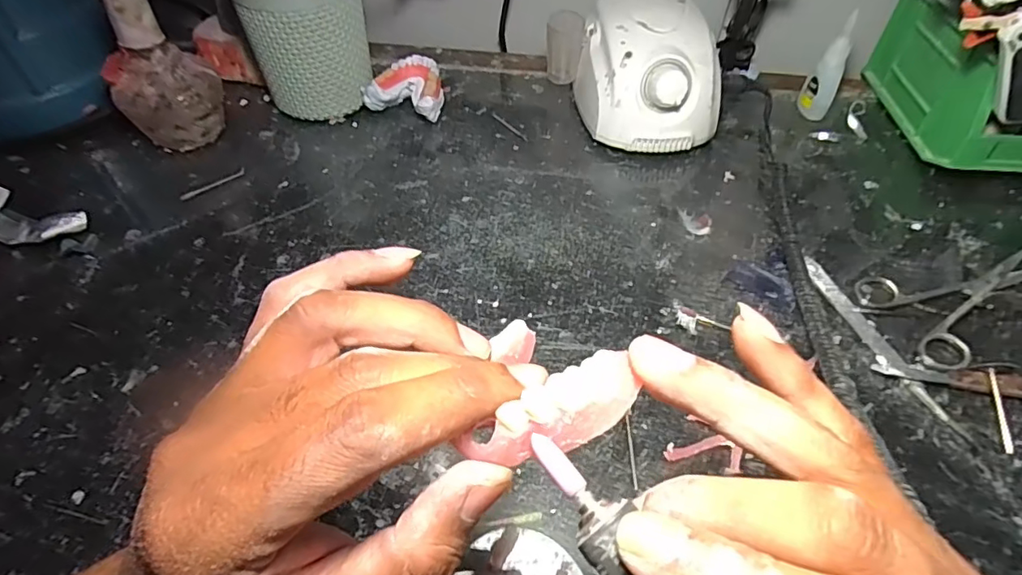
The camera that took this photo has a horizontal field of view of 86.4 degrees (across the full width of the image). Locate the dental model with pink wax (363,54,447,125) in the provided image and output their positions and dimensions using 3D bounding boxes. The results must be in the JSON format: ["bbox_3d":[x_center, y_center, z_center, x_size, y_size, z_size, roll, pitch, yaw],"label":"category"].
[{"bbox_3d":[-0.087,-0.170,0.470,0.060,0.034,0.051,12,51,9],"label":"dental model with pink wax"}]

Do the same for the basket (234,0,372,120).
[{"bbox_3d":[-0.164,-0.202,0.444,0.092,0.112,0.086,-14,52,-12],"label":"basket"}]

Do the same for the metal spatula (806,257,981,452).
[{"bbox_3d":[0.220,0.032,0.326,0.013,0.004,0.137,-14,52,-12],"label":"metal spatula"}]

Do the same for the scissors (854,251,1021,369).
[{"bbox_3d":[0.294,0.004,0.346,0.130,0.009,0.070,-16,52,-13],"label":"scissors"}]

